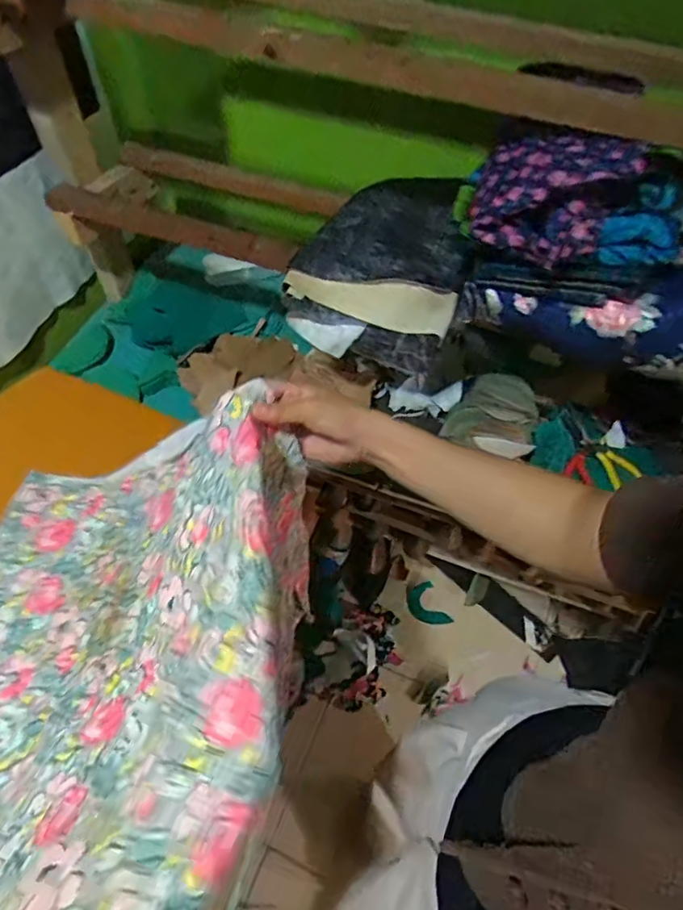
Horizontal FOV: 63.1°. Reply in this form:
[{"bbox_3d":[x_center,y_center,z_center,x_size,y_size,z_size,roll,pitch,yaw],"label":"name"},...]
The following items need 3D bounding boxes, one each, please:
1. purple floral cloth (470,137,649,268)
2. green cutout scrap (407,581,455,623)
[{"bbox_3d":[0.194,-0.247,0.530,0.141,0.093,0.074,22,55,19],"label":"purple floral cloth"},{"bbox_3d":[0.203,0.362,1.321,0.076,0.016,0.110,-28,74,-15],"label":"green cutout scrap"}]

